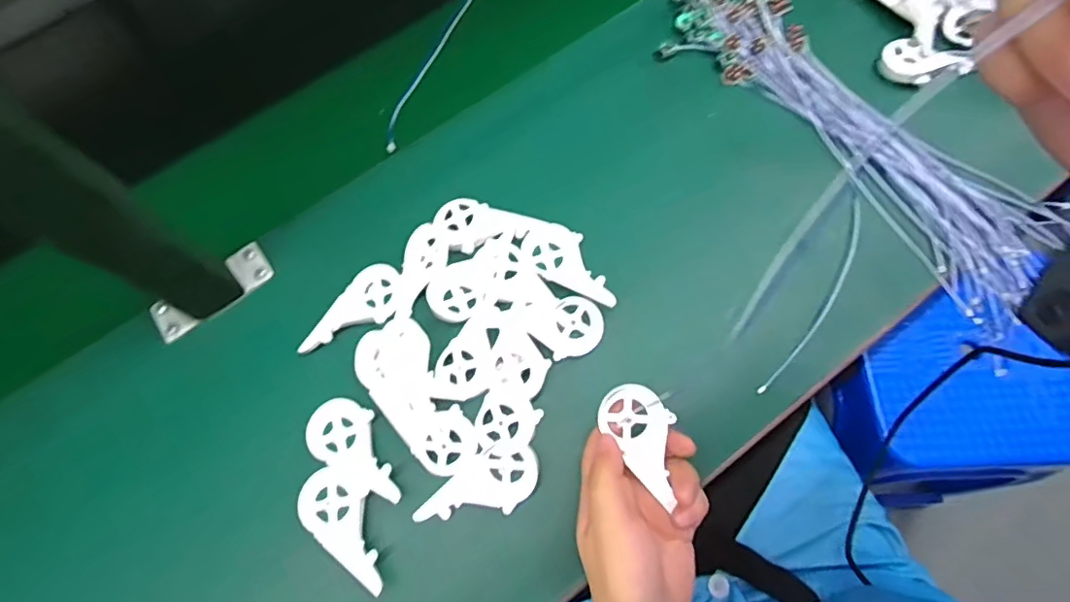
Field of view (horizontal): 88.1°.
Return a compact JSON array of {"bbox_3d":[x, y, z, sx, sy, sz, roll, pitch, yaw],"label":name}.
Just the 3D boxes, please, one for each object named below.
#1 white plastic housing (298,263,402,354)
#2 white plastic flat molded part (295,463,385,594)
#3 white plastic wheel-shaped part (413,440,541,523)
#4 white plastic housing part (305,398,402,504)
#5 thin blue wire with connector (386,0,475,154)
[{"bbox_3d":[-0.155,0.003,0.461,0.091,0.010,0.052,-22,70,-6],"label":"white plastic housing"},{"bbox_3d":[-0.135,0.162,0.399,0.050,0.011,0.100,-37,57,-11],"label":"white plastic flat molded part"},{"bbox_3d":[-0.039,0.137,0.397,0.092,0.005,0.043,-31,71,-9],"label":"white plastic wheel-shaped part"},{"bbox_3d":[-0.132,0.107,0.414,0.096,0.016,0.048,24,72,11],"label":"white plastic housing part"},{"bbox_3d":[-0.088,-0.315,0.586,0.065,0.033,0.370,17,71,9],"label":"thin blue wire with connector"}]

